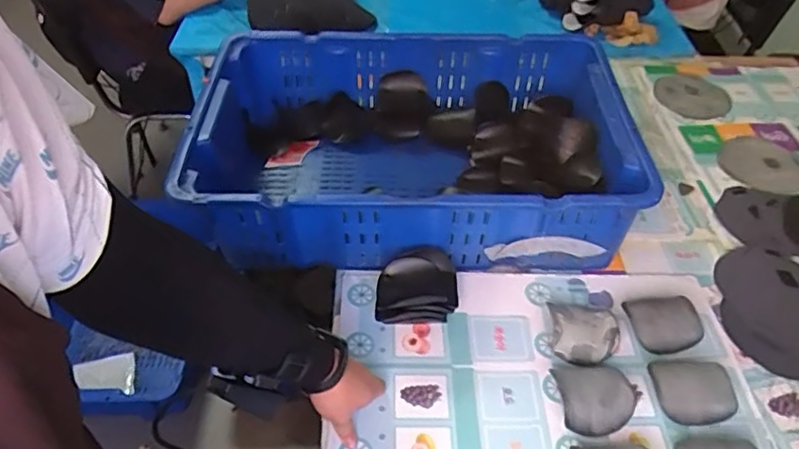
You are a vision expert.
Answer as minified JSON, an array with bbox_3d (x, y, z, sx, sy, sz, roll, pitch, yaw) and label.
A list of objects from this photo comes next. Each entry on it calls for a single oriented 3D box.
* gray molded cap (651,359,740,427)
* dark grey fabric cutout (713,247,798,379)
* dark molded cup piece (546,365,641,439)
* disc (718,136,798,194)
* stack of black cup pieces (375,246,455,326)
[{"bbox_3d":[0.368,0.208,0.738,0.089,0.035,0.077,-1,47,-4],"label":"gray molded cap"},{"bbox_3d":[0.568,0.122,0.860,0.195,0.014,0.221,13,48,9],"label":"dark grey fabric cutout"},{"bbox_3d":[0.253,0.213,0.740,0.112,0.036,0.089,-4,47,-7],"label":"dark molded cup piece"},{"bbox_3d":[0.670,-0.113,1.088,0.140,0.019,0.163,36,55,27],"label":"disc"},{"bbox_3d":[0.026,0.088,0.825,0.111,0.078,0.110,3,47,0],"label":"stack of black cup pieces"}]

